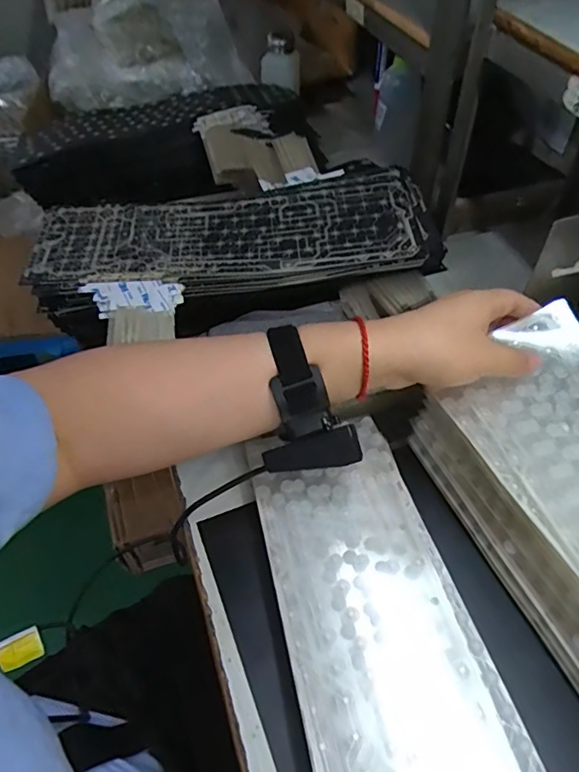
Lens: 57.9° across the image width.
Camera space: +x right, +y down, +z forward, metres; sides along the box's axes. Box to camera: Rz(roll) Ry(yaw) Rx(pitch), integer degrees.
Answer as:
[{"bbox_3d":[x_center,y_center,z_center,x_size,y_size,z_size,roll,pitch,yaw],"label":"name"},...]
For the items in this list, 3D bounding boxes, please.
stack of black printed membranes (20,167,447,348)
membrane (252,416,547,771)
[{"bbox_3d":[-0.050,-0.142,0.506,0.372,0.035,0.160,-10,52,-10],"label":"stack of black printed membranes"},{"bbox_3d":[0.075,0.205,0.319,0.127,0.011,0.372,-11,52,-10],"label":"membrane"}]

